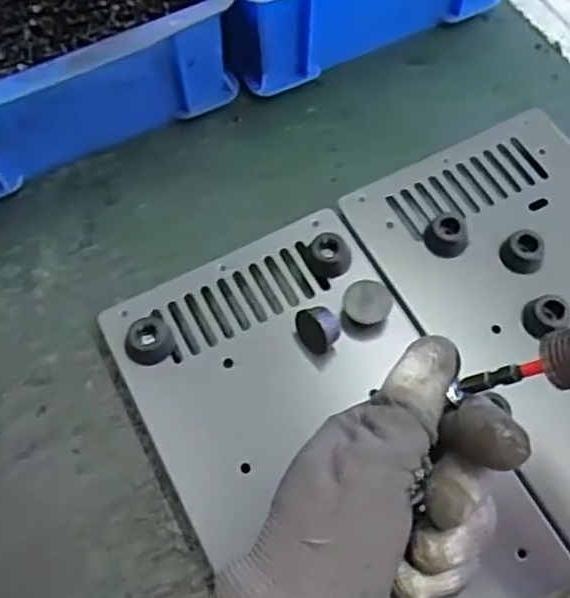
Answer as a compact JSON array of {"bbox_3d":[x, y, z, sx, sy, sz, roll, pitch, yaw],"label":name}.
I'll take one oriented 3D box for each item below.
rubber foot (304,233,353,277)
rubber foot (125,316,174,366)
[{"bbox_3d":[0.024,-0.024,0.382,0.025,0.014,0.021,10,64,5],"label":"rubber foot"},{"bbox_3d":[-0.071,0.022,0.360,0.024,0.014,0.021,-13,65,-7],"label":"rubber foot"}]

